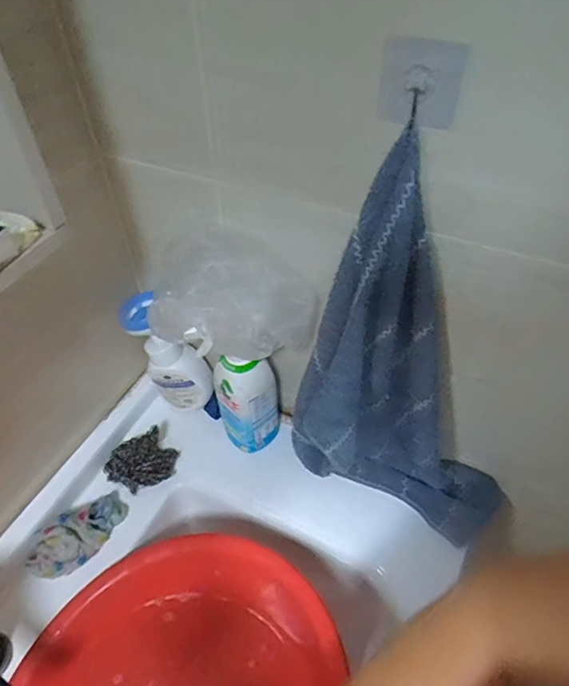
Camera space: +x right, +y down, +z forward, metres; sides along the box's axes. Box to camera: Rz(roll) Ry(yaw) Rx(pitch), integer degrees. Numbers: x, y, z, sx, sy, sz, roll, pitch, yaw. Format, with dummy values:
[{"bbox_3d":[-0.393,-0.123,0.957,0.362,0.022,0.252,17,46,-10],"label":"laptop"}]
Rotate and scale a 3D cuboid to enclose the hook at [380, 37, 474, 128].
[{"bbox_3d":[0.093,-0.179,0.345,0.056,0.053,0.014,14,50,14],"label":"hook"}]

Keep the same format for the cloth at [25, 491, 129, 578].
[{"bbox_3d":[-0.248,0.225,0.600,0.120,0.031,0.063,-33,55,-25],"label":"cloth"}]

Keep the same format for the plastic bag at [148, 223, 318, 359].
[{"bbox_3d":[-0.054,-0.043,0.513,0.173,0.102,0.086,5,48,6],"label":"plastic bag"}]

